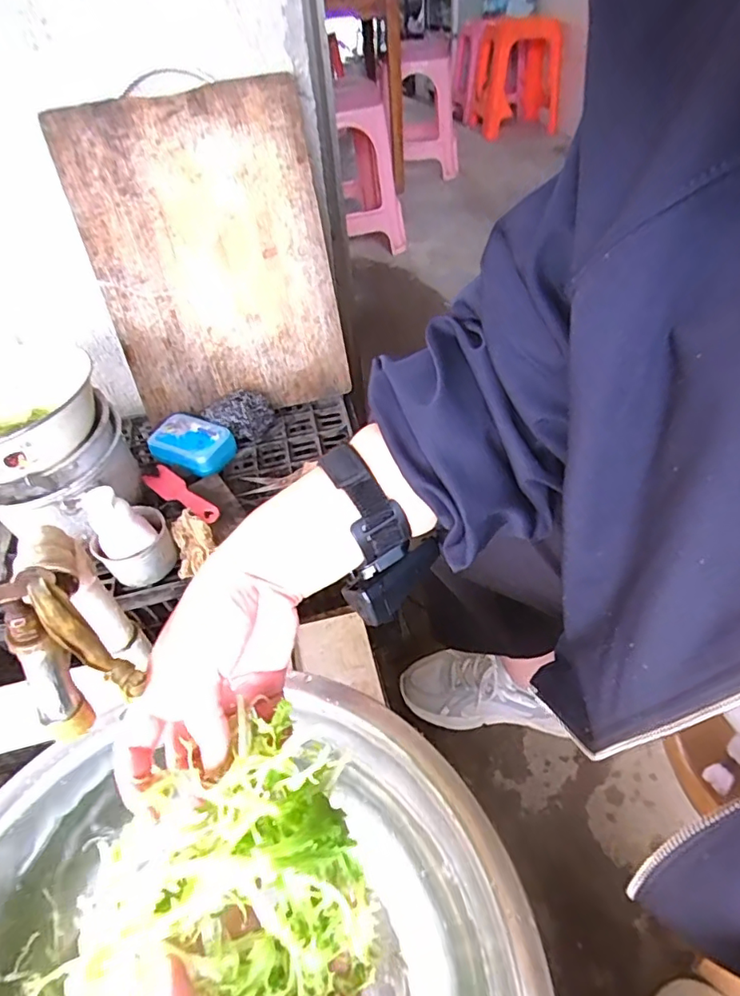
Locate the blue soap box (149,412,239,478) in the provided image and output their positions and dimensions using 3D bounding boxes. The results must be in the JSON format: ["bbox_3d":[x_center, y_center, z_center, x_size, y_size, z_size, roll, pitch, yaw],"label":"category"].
[{"bbox_3d":[-0.251,-0.070,0.758,0.111,0.046,0.080,22,51,25],"label":"blue soap box"}]

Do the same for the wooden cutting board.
[{"bbox_3d":[-0.208,-0.312,0.730,0.300,0.388,0.031,-13,25,-6],"label":"wooden cutting board"}]

